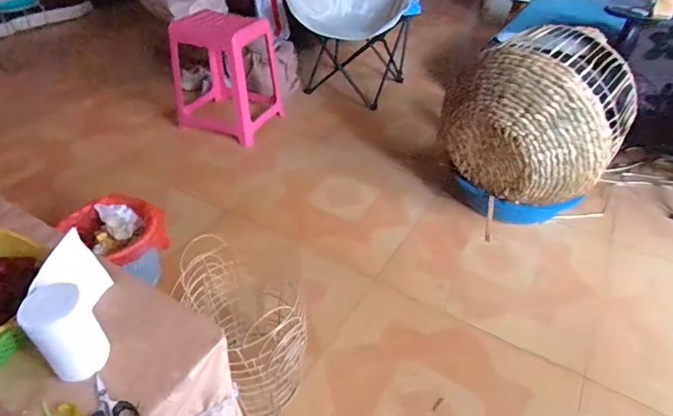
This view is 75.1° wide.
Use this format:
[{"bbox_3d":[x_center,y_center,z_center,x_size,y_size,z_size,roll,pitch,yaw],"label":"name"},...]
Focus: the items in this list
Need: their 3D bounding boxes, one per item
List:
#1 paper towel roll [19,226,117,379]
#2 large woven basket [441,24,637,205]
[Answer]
[{"bbox_3d":[-0.384,0.132,0.634,0.072,0.126,0.189,-13,42,-15],"label":"paper towel roll"},{"bbox_3d":[0.604,-0.285,1.354,0.498,0.428,0.347,30,48,30],"label":"large woven basket"}]

